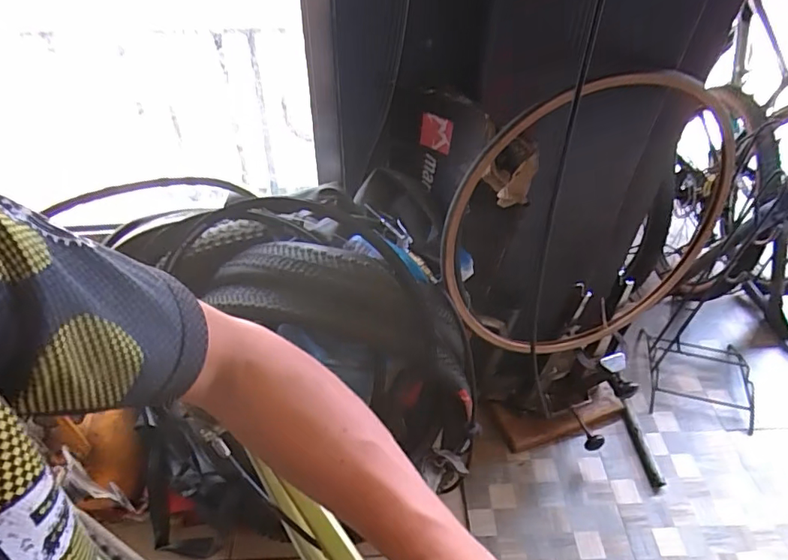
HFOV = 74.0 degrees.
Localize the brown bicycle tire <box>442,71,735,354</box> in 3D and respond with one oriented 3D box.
[{"bbox_3d":[0.399,-0.098,1.060,0.620,0.626,0.075,-50,35,15],"label":"brown bicycle tire"}]

